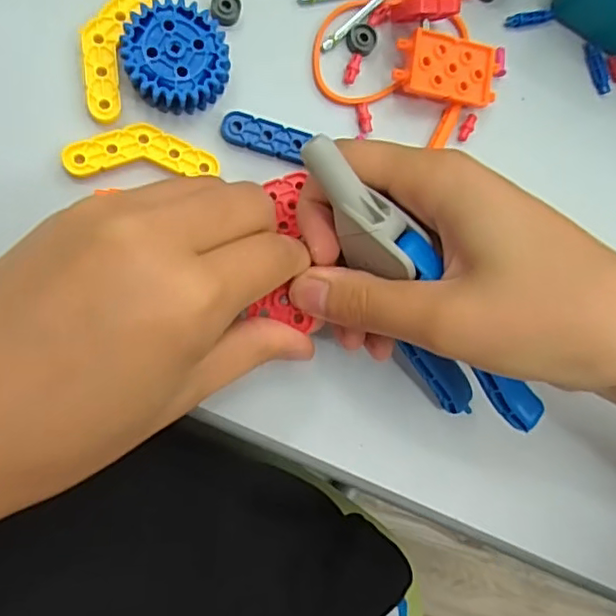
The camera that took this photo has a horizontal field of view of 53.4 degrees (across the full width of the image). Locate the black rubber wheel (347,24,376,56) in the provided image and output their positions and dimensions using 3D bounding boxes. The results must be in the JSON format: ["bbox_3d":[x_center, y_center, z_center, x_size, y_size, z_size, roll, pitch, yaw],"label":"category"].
[{"bbox_3d":[0.024,-0.116,0.263,0.012,0.004,0.013,0,88,-13],"label":"black rubber wheel"}]

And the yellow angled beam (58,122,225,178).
[{"bbox_3d":[-0.064,-0.061,0.238,0.057,0.007,0.020,-3,89,-14],"label":"yellow angled beam"}]

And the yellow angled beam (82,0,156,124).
[{"bbox_3d":[-0.076,-0.102,0.237,0.020,0.009,0.058,17,85,-12],"label":"yellow angled beam"}]

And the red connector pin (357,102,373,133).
[{"bbox_3d":[0.025,-0.082,0.262,0.006,0.004,0.012,-11,91,-14],"label":"red connector pin"}]

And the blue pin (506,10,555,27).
[{"bbox_3d":[0.105,-0.135,0.286,0.027,0.005,0.006,-16,92,-13],"label":"blue pin"}]

